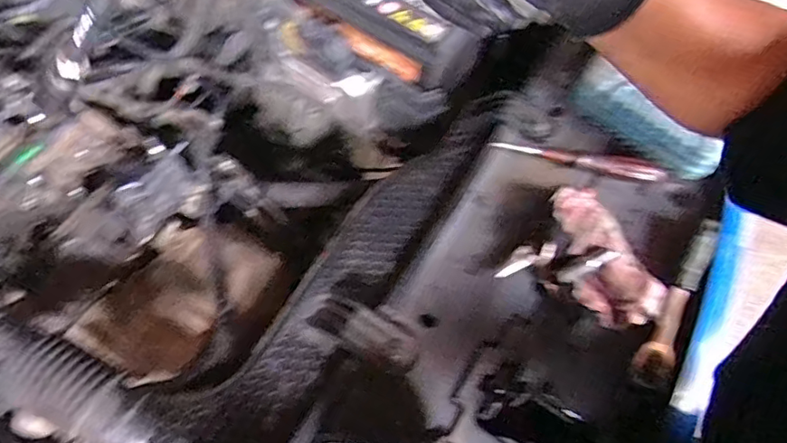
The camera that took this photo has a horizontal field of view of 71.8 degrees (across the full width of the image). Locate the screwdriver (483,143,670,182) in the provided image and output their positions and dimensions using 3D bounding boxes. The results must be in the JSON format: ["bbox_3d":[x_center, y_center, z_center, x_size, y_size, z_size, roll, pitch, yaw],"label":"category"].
[{"bbox_3d":[0.211,-0.075,0.616,0.195,0.022,0.021,9,65,2],"label":"screwdriver"}]

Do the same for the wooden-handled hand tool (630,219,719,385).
[{"bbox_3d":[0.299,0.081,0.558,0.033,0.025,0.191,33,68,12],"label":"wooden-handled hand tool"}]

